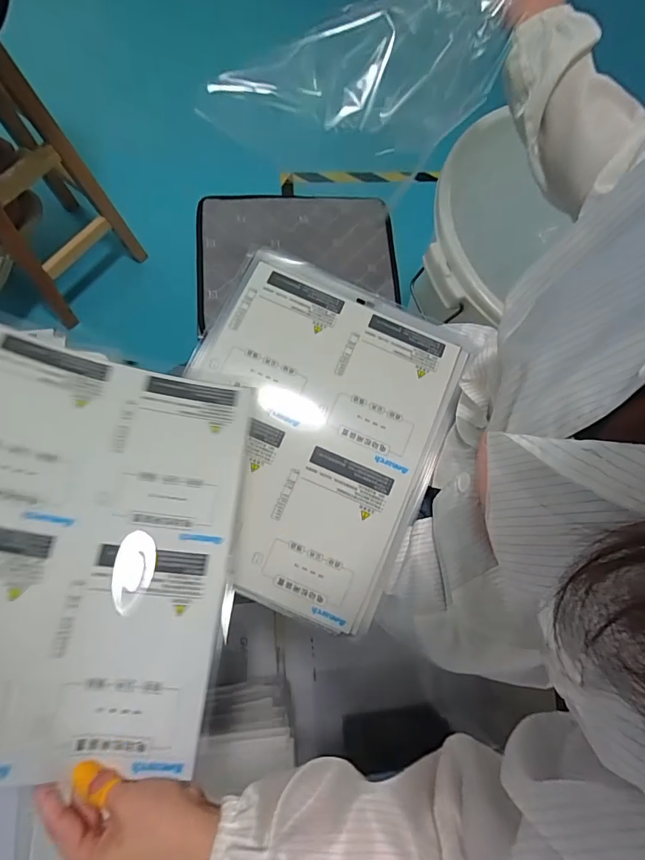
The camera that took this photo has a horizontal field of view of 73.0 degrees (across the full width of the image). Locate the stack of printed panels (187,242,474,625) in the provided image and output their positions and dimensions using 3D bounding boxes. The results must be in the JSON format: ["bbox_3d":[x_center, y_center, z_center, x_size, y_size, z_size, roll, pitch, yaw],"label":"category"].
[{"bbox_3d":[-0.023,0.001,0.513,0.295,0.020,0.380,23,80,0],"label":"stack of printed panels"}]

